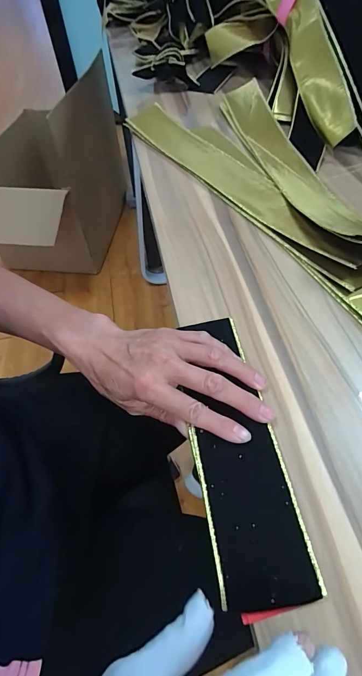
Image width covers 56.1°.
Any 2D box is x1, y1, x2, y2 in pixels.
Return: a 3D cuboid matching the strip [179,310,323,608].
[{"bbox_3d":[0.041,0.071,0.258,0.063,0.008,0.209,-6,53,-1],"label":"strip"}]

